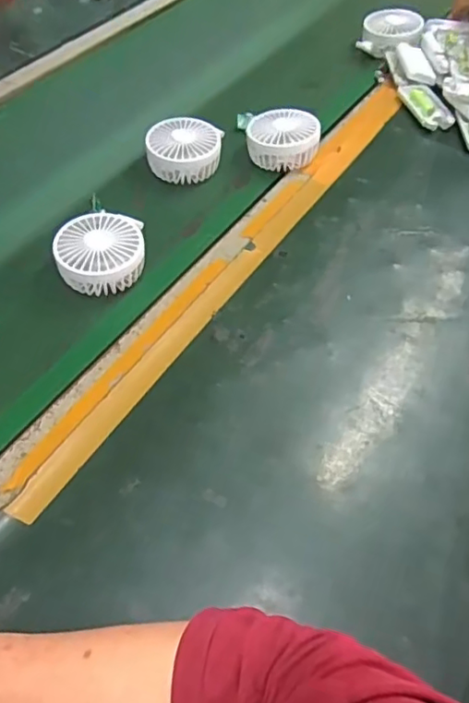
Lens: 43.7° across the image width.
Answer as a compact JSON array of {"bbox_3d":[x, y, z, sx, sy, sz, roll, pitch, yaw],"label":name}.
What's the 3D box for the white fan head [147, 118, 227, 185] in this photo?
[{"bbox_3d":[-0.061,-0.244,0.713,0.088,0.041,0.073,4,53,0],"label":"white fan head"}]

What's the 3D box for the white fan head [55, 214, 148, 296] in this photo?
[{"bbox_3d":[-0.136,-0.102,0.600,0.085,0.037,0.082,-4,53,-5],"label":"white fan head"}]

